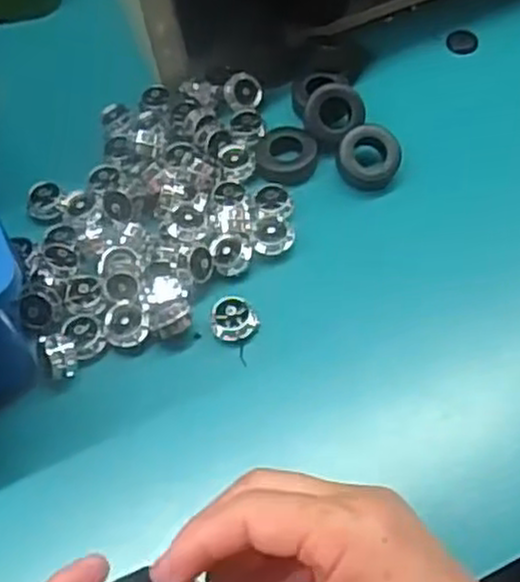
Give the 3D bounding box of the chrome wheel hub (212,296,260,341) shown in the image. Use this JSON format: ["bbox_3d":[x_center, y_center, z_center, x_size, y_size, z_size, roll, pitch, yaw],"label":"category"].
[{"bbox_3d":[-0.013,0.017,0.421,0.024,0.018,0.022,-1,60,2],"label":"chrome wheel hub"}]

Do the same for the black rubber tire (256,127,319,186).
[{"bbox_3d":[0.016,-0.085,0.478,0.037,0.015,0.036,-1,60,2],"label":"black rubber tire"}]

